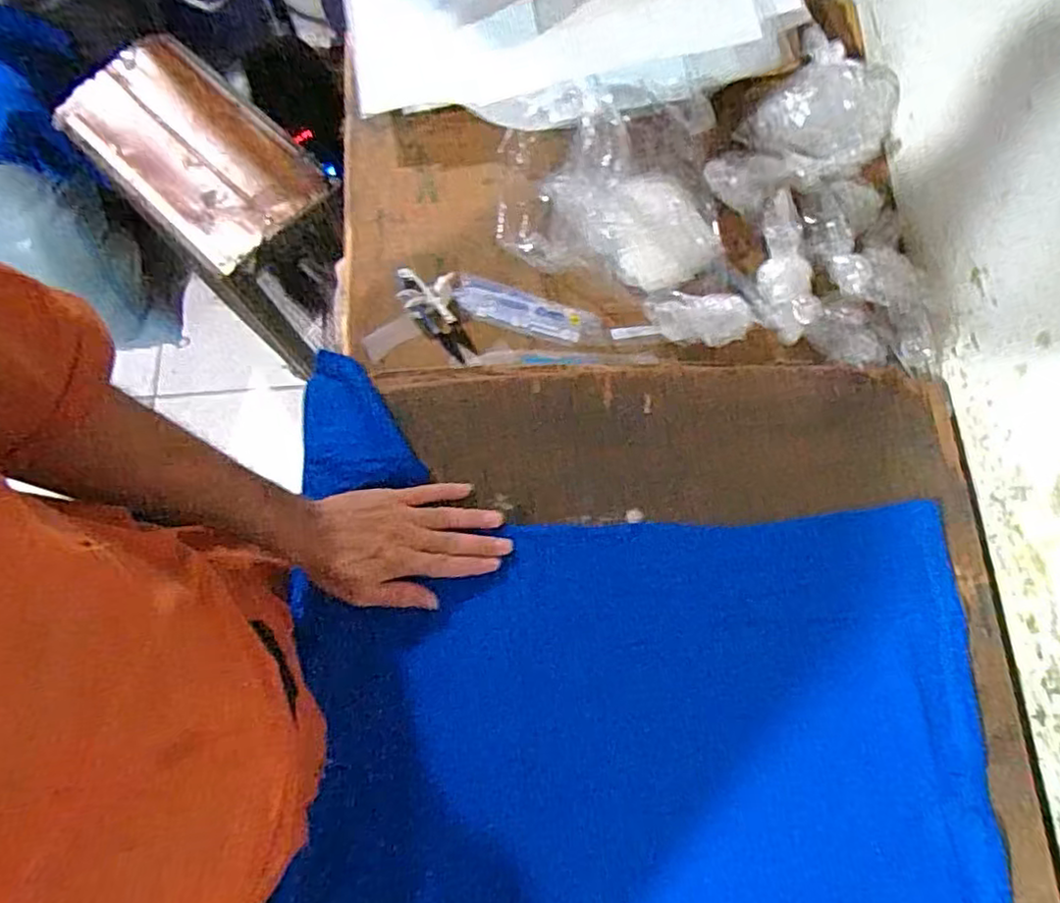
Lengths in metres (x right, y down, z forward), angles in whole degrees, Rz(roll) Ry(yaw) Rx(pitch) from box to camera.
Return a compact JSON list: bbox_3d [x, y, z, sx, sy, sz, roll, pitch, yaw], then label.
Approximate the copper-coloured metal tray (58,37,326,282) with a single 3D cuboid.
[{"bbox_3d":[-0.542,-0.486,1.058,0.468,0.047,0.249,41,77,12],"label":"copper-coloured metal tray"}]

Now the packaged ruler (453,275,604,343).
[{"bbox_3d":[-0.002,-0.151,0.701,0.160,0.009,0.048,12,73,6],"label":"packaged ruler"}]

